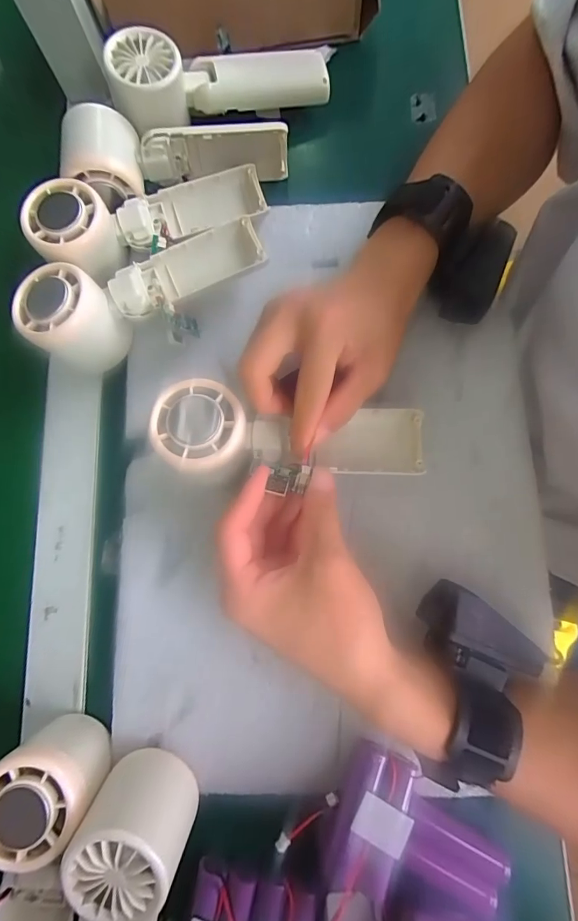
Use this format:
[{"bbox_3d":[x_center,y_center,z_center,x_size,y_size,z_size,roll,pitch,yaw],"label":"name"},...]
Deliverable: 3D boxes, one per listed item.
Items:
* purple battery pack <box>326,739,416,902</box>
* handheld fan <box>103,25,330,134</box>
[{"bbox_3d":[0.046,0.200,0.240,0.038,0.021,0.070,21,80,3],"label":"purple battery pack"},{"bbox_3d":[-0.049,-0.289,0.320,0.163,0.047,0.047,-11,80,-3],"label":"handheld fan"}]

